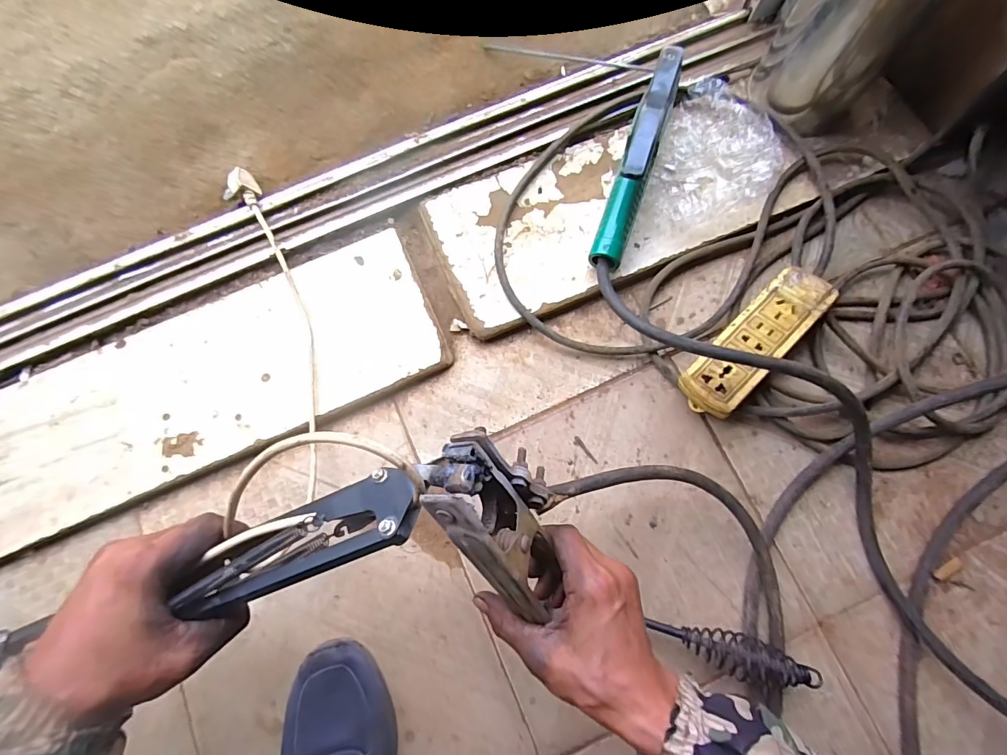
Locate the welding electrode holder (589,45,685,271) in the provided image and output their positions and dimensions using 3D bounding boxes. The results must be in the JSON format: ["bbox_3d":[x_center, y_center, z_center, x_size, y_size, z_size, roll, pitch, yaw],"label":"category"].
[{"bbox_3d":[0.151,-0.247,0.495,0.041,0.090,0.262,21,80,6],"label":"welding electrode holder"}]

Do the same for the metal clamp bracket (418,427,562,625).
[{"bbox_3d":[-0.005,0.094,0.292,0.040,0.134,0.072,-6,39,35],"label":"metal clamp bracket"}]

